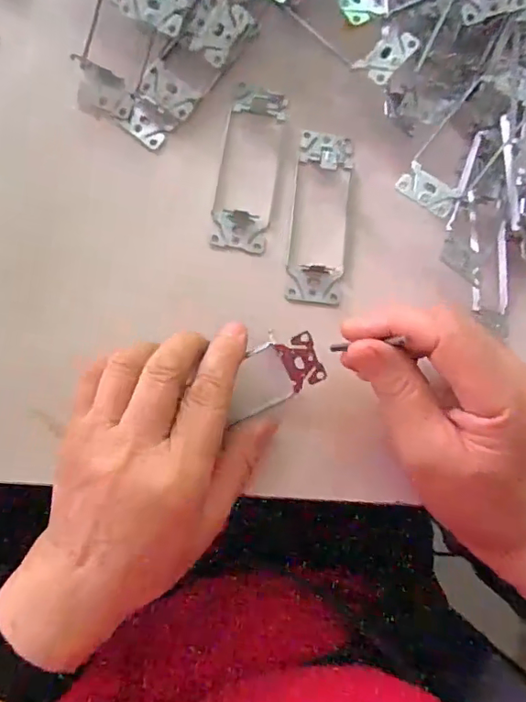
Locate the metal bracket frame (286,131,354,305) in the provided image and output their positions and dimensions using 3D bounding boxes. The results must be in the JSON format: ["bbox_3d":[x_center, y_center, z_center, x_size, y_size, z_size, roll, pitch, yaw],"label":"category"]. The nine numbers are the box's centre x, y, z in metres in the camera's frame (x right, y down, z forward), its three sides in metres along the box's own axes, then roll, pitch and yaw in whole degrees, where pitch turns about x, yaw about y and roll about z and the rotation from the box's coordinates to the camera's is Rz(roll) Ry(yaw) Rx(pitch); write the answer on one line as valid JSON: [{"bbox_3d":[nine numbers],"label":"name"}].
[{"bbox_3d":[0.035,-0.081,0.305,0.034,0.015,0.104,7,84,-4],"label":"metal bracket frame"}]

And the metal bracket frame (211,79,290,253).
[{"bbox_3d":[-0.008,-0.111,0.309,0.035,0.004,0.100,10,84,-3],"label":"metal bracket frame"}]

